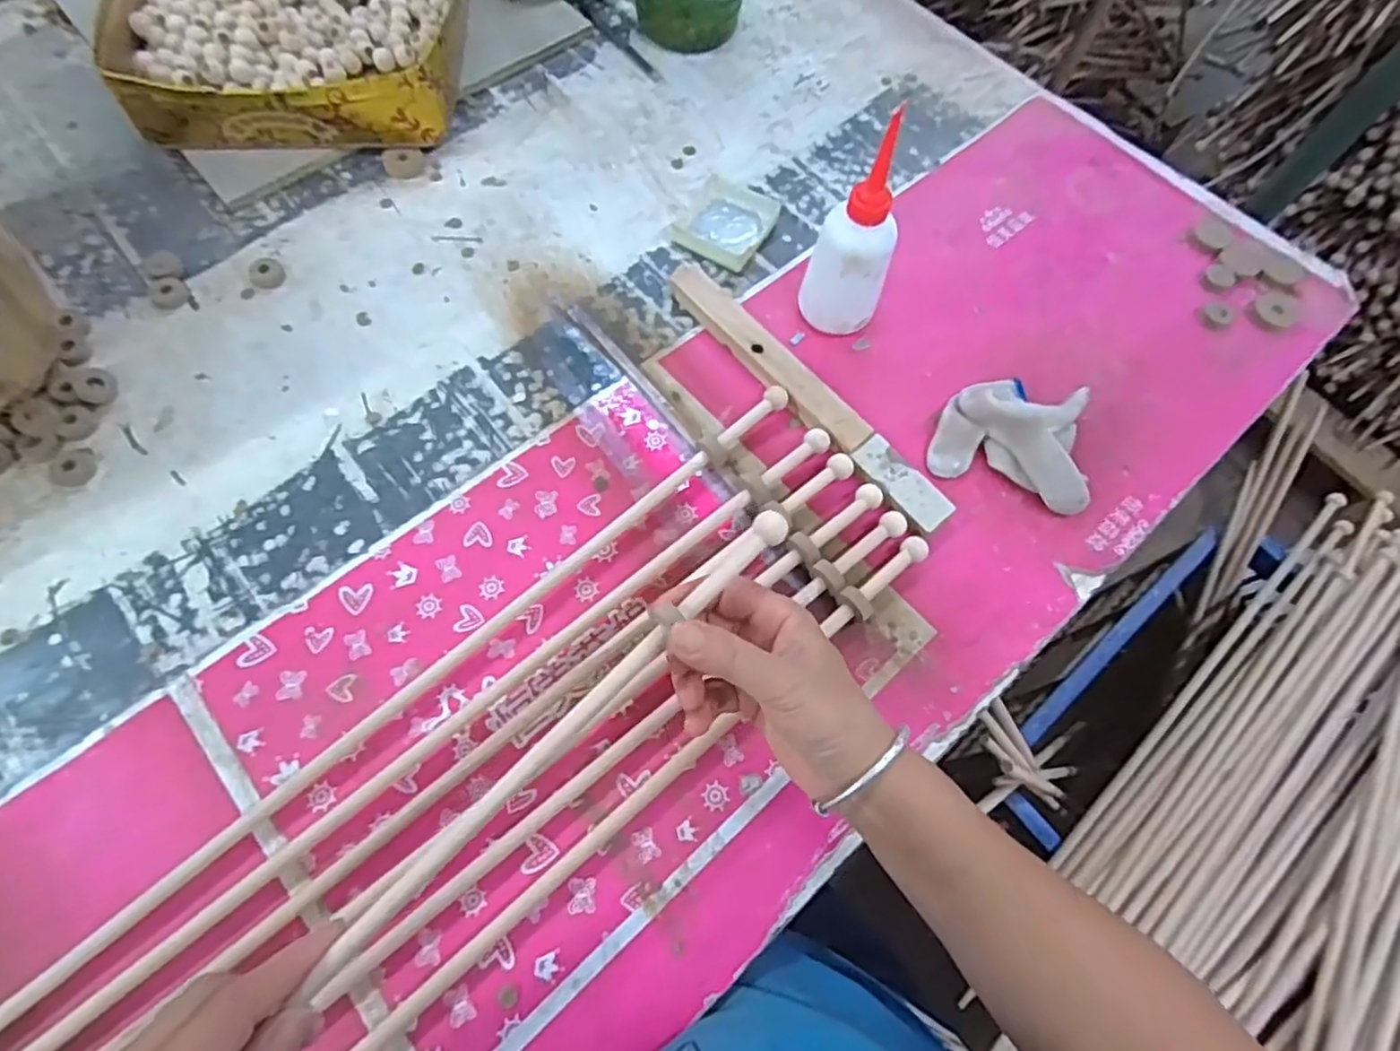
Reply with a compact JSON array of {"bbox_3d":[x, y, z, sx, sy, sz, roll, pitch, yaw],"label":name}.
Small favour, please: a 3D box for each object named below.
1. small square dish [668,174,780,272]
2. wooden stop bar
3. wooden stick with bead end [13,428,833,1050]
[{"bbox_3d":[0.023,-0.272,0.616,0.074,0.013,0.089,27,68,8],"label":"small square dish"},{"bbox_3d":[0.078,-0.107,0.540,0.031,0.019,0.290,-37,73,-17],"label":"wooden stop bar"},{"bbox_3d":[-0.172,0.136,0.421,0.692,0.021,0.017,-37,74,-17],"label":"wooden stick with bead end"}]

